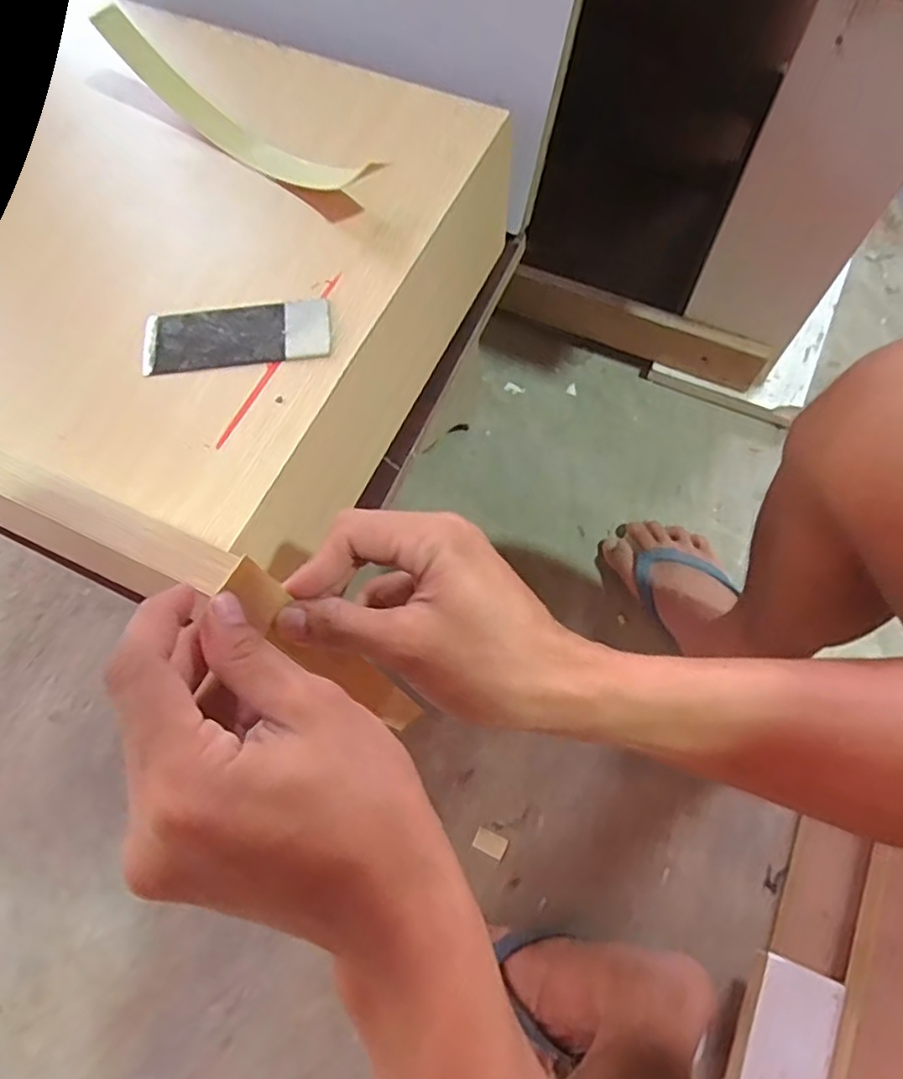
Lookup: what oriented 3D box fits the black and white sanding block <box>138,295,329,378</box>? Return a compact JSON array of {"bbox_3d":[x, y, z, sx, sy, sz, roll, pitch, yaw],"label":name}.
[{"bbox_3d":[-0.117,-0.113,0.353,0.101,0.005,0.042,-6,71,0],"label":"black and white sanding block"}]

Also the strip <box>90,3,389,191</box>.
[{"bbox_3d":[-0.134,-0.261,0.393,0.204,0.040,0.025,33,75,13],"label":"strip"}]

